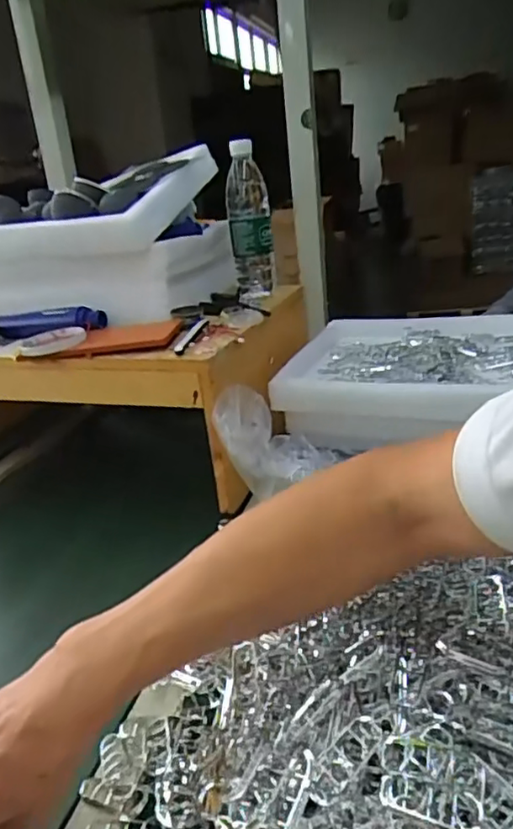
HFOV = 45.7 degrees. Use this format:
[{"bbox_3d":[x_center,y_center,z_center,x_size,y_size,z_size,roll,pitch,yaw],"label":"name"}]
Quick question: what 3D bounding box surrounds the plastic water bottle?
[{"bbox_3d":[-0.008,-0.300,0.956,0.070,0.222,0.076,-7,22,0],"label":"plastic water bottle"}]

